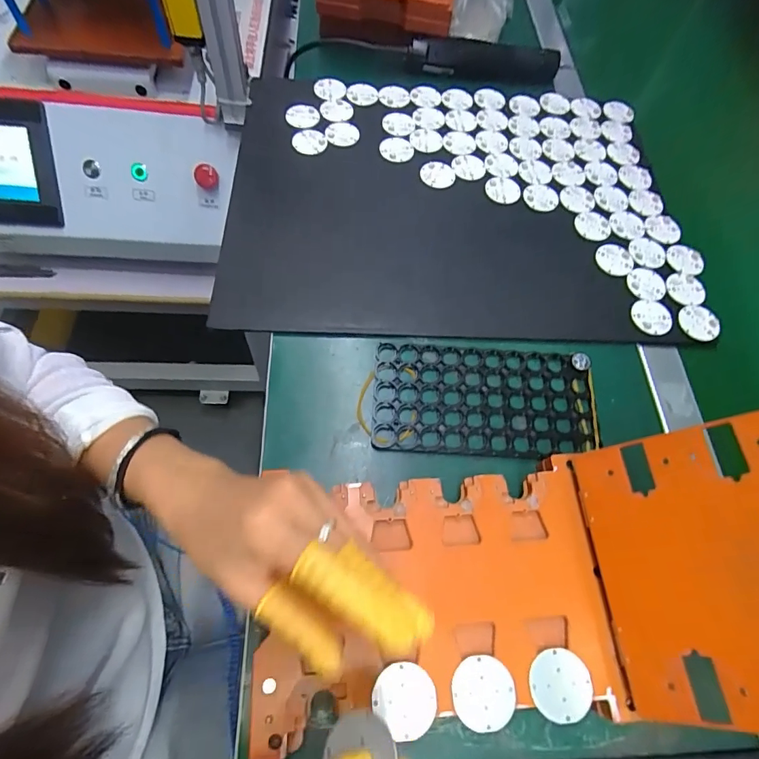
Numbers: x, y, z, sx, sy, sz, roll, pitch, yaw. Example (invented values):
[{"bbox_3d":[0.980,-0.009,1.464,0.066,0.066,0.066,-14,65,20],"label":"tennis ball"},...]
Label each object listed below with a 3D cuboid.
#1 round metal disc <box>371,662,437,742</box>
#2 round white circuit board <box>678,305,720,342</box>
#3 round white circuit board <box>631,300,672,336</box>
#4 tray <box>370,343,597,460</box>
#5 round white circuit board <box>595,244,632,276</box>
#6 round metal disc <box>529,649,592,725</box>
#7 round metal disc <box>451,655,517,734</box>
[{"bbox_3d":[0.017,0.196,0.274,0.035,0.004,0.039,-39,77,-23],"label":"round metal disc"},{"bbox_3d":[0.315,-0.055,0.439,0.039,0.006,0.039,1,64,-1],"label":"round white circuit board"},{"bbox_3d":[0.268,-0.062,0.437,0.040,0.004,0.039,1,64,-1],"label":"round white circuit board"},{"bbox_3d":[0.091,0.018,0.391,0.191,0.011,0.101,2,64,-1],"label":"tray"},{"bbox_3d":[0.247,-0.126,0.465,0.039,0.004,0.038,1,64,-1],"label":"round white circuit board"},{"bbox_3d":[0.116,0.194,0.283,0.039,0.004,0.039,1,64,-2],"label":"round metal disc"},{"bbox_3d":[0.065,0.196,0.278,0.039,0.004,0.038,1,65,-3],"label":"round metal disc"}]

